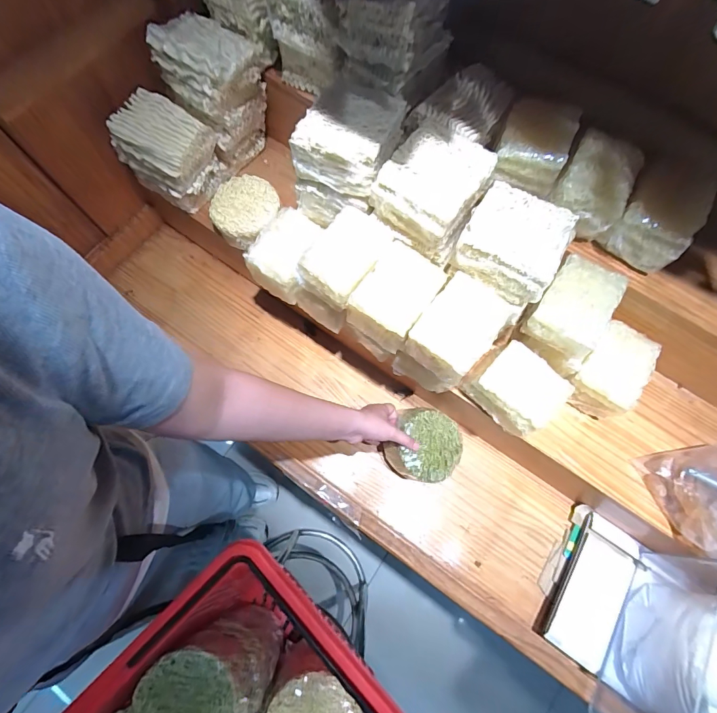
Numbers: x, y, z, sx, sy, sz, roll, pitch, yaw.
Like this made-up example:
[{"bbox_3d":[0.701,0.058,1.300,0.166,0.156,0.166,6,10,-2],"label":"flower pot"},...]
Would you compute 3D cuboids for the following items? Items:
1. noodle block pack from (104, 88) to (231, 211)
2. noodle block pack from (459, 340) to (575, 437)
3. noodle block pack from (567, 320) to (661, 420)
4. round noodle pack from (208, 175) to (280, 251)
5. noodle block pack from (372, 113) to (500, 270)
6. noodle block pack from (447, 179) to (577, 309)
[{"bbox_3d":[-0.309,-0.333,0.635,0.129,0.118,0.105,32,74,9],"label":"noodle block pack"},{"bbox_3d":[0.231,0.050,0.560,0.097,0.072,0.109,-41,78,-13],"label":"noodle block pack"},{"bbox_3d":[0.369,0.021,0.583,0.104,0.104,0.120,37,75,10],"label":"noodle block pack"},{"bbox_3d":[-0.189,-0.243,0.643,0.111,0.043,0.116,0,72,-1],"label":"round noodle pack"},{"bbox_3d":[0.100,-0.222,0.516,0.124,0.095,0.140,35,75,9],"label":"noodle block pack"},{"bbox_3d":[0.195,-0.148,0.490,0.124,0.052,0.116,29,74,8],"label":"noodle block pack"}]

